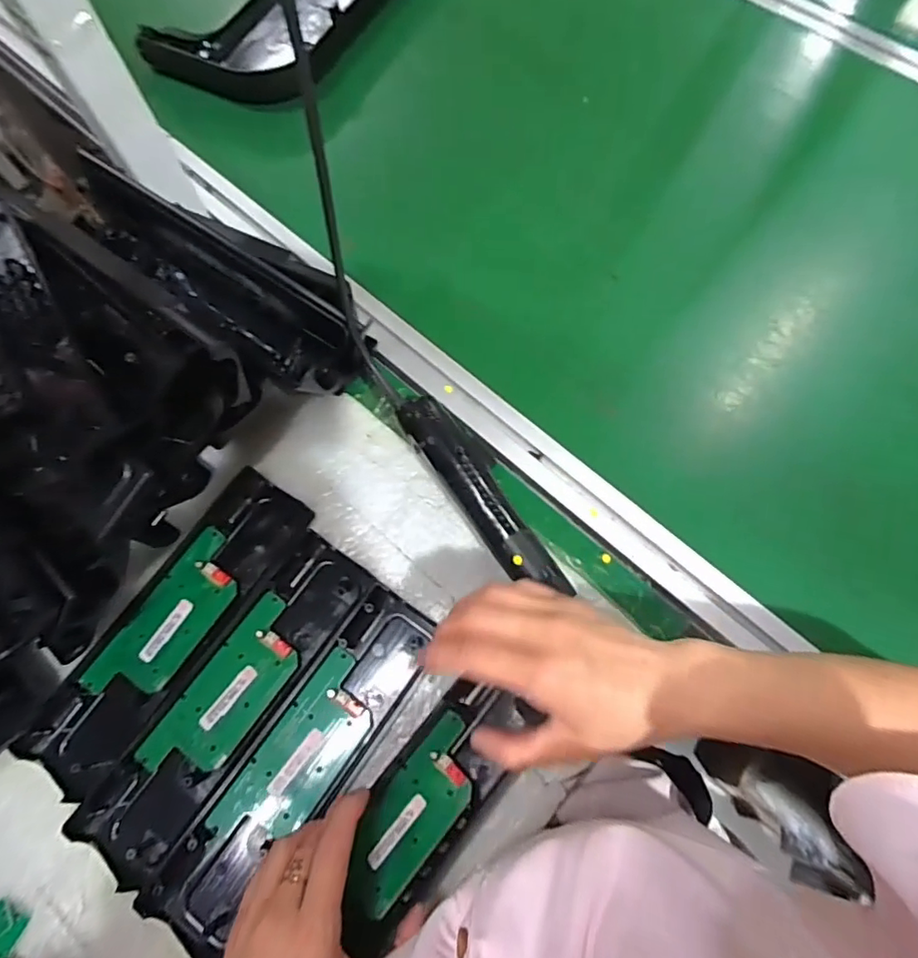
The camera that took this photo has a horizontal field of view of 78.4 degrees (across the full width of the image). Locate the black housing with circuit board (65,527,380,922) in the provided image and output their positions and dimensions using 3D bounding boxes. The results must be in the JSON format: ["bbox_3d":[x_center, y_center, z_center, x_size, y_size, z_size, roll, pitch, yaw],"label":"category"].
[{"bbox_3d":[-0.158,0.154,0.400,0.078,0.014,0.243,30,73,12],"label":"black housing with circuit board"}]

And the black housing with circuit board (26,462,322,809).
[{"bbox_3d":[-0.209,0.104,0.418,0.073,0.018,0.241,33,73,13],"label":"black housing with circuit board"}]

